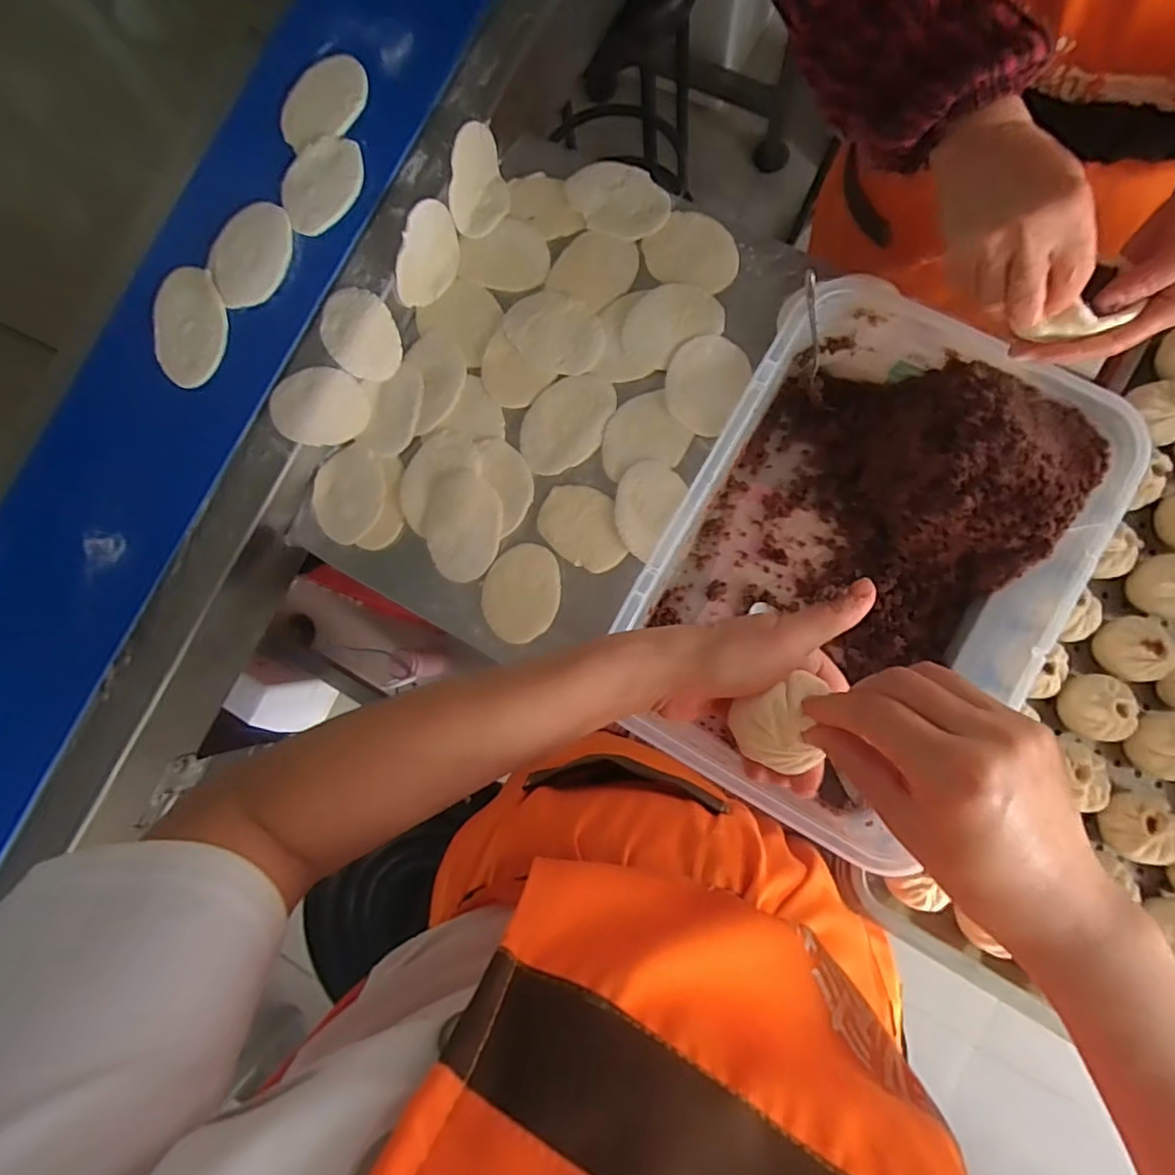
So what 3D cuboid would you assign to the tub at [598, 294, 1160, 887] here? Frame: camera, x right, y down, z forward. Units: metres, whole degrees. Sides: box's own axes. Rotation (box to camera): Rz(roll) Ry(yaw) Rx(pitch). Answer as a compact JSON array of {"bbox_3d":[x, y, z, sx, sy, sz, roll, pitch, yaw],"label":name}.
[{"bbox_3d":[0.226,-0.044,0.500,0.271,0.123,0.351,30,89,7],"label":"tub"}]

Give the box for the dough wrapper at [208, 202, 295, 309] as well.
[{"bbox_3d":[-0.324,-0.322,0.580,0.076,0.006,0.105,19,87,7],"label":"dough wrapper"}]

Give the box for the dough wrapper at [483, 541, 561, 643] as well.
[{"bbox_3d":[-0.064,0.005,0.577,0.072,0.004,0.093,10,84,4],"label":"dough wrapper"}]

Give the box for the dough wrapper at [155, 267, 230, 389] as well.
[{"bbox_3d":[-0.384,-0.255,0.583,0.072,0.011,0.114,0,87,3],"label":"dough wrapper"}]

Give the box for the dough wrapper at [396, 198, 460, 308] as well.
[{"bbox_3d":[-0.158,-0.325,0.586,0.008,0.075,0.089,30,80,22],"label":"dough wrapper"}]

